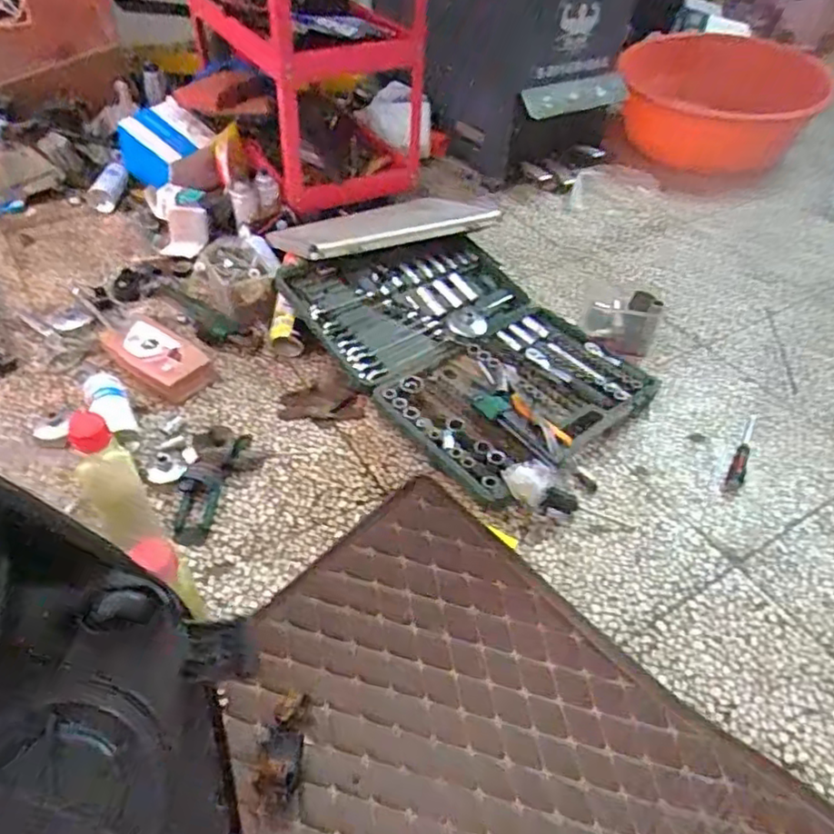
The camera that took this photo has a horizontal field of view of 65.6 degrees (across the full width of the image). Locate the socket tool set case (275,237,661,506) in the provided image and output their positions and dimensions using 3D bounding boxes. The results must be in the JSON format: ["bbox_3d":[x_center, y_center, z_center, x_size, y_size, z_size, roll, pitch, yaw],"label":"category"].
[{"bbox_3d":[0.107,-0.138,1.239,0.455,0.103,0.653,-28,54,-28],"label":"socket tool set case"}]

